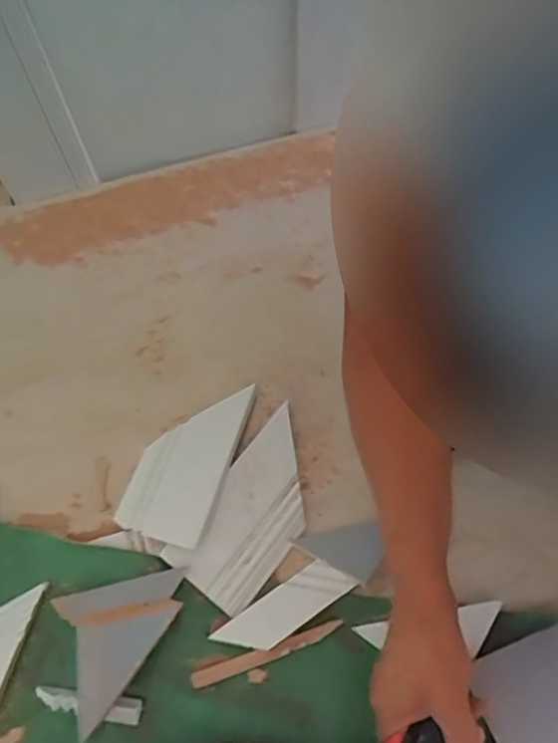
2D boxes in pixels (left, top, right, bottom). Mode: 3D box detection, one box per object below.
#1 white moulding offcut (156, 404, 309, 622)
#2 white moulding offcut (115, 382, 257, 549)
[{"bbox_3d":[-0.020,0.135,0.586,0.095,0.019,0.191,31,67,17],"label":"white moulding offcut"},{"bbox_3d":[-0.097,0.088,0.610,0.095,0.014,0.175,16,64,10],"label":"white moulding offcut"}]

